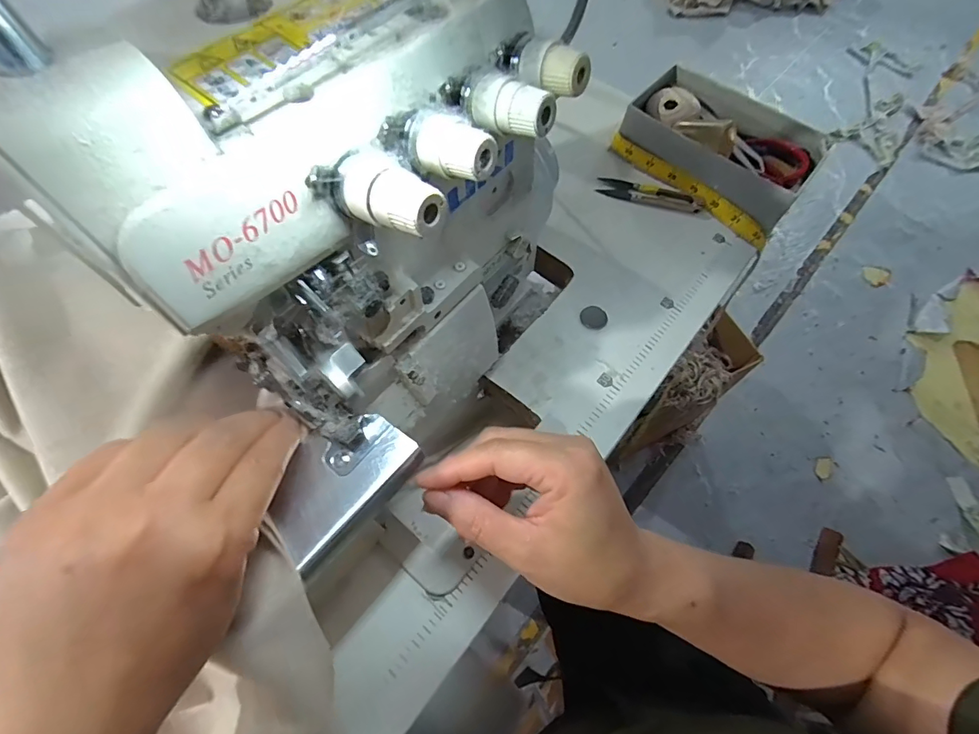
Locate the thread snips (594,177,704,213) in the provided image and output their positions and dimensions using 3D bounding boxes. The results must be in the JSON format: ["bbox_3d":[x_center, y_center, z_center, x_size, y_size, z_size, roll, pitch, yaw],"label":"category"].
[{"bbox_3d":[0.160,-0.168,0.457,0.103,0.012,0.032,18,66,8],"label":"thread snips"}]

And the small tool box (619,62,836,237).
[{"bbox_3d":[0.233,-0.227,0.456,0.178,0.047,0.114,38,70,16],"label":"small tool box"}]

